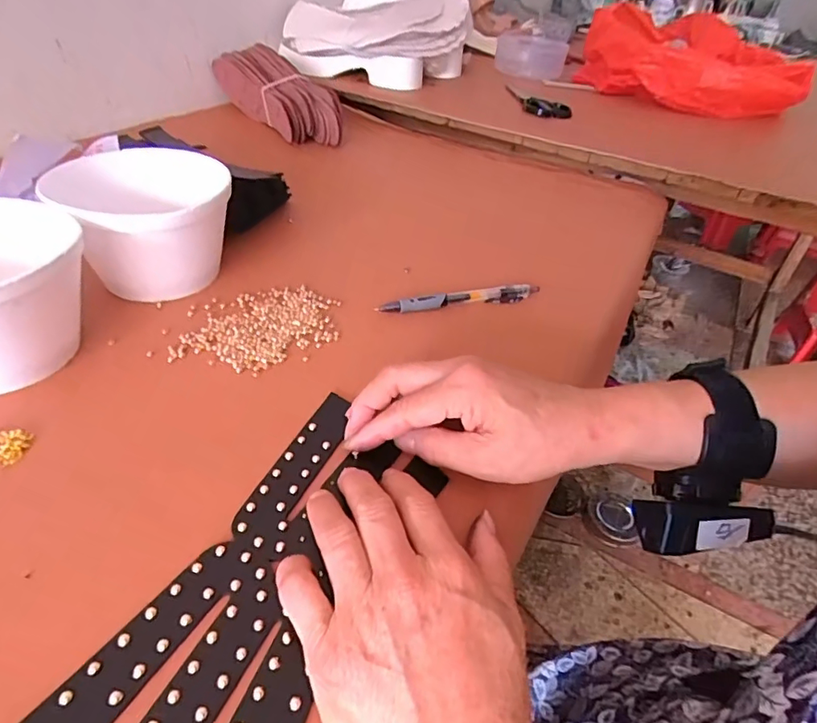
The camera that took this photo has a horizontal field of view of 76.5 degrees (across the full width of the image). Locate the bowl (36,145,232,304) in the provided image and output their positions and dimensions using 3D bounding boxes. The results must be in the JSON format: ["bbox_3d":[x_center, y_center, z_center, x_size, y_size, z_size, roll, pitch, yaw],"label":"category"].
[{"bbox_3d":[-0.198,-0.103,0.403,0.116,0.083,0.111,4,40,-3],"label":"bowl"}]

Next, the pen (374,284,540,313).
[{"bbox_3d":[0.044,-0.051,0.426,0.137,0.015,0.011,-6,41,-15],"label":"pen"}]

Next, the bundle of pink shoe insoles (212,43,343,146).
[{"bbox_3d":[-0.188,-0.378,0.733,0.070,0.082,0.247,-24,49,-32],"label":"bundle of pink shoe insoles"}]

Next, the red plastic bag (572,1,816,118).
[{"bbox_3d":[0.416,-0.445,0.770,0.253,0.100,0.192,-6,41,-15],"label":"red plastic bag"}]

